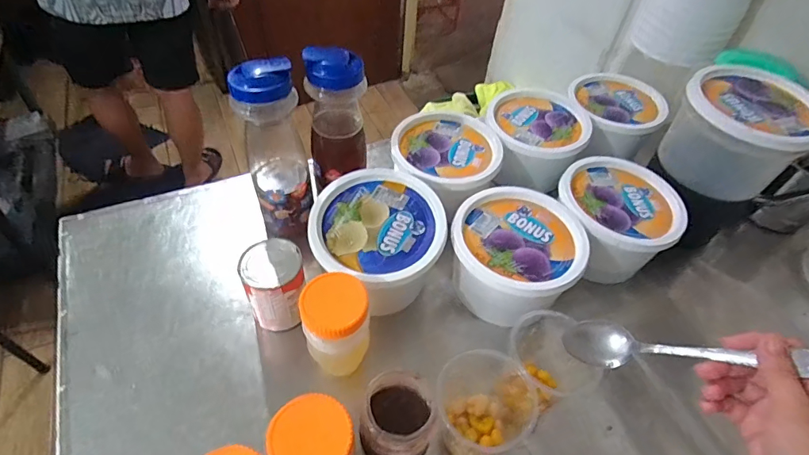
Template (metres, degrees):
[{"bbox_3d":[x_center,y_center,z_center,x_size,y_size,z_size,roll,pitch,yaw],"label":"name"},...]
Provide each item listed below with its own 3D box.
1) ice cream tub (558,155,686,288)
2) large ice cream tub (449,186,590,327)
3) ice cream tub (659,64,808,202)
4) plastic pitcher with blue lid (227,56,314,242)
[{"bbox_3d":[0.305,-0.008,0.665,0.167,0.107,0.167,3,50,-3],"label":"ice cream tub"},{"bbox_3d":[0.146,0.037,0.602,0.164,0.102,0.176,3,50,-3],"label":"large ice cream tub"},{"bbox_3d":[0.478,-0.133,0.641,0.166,0.120,0.152,3,50,-3],"label":"ice cream tub"},{"bbox_3d":[-0.174,-0.097,0.609,0.081,0.255,0.082,-10,52,-14],"label":"plastic pitcher with blue lid"}]

